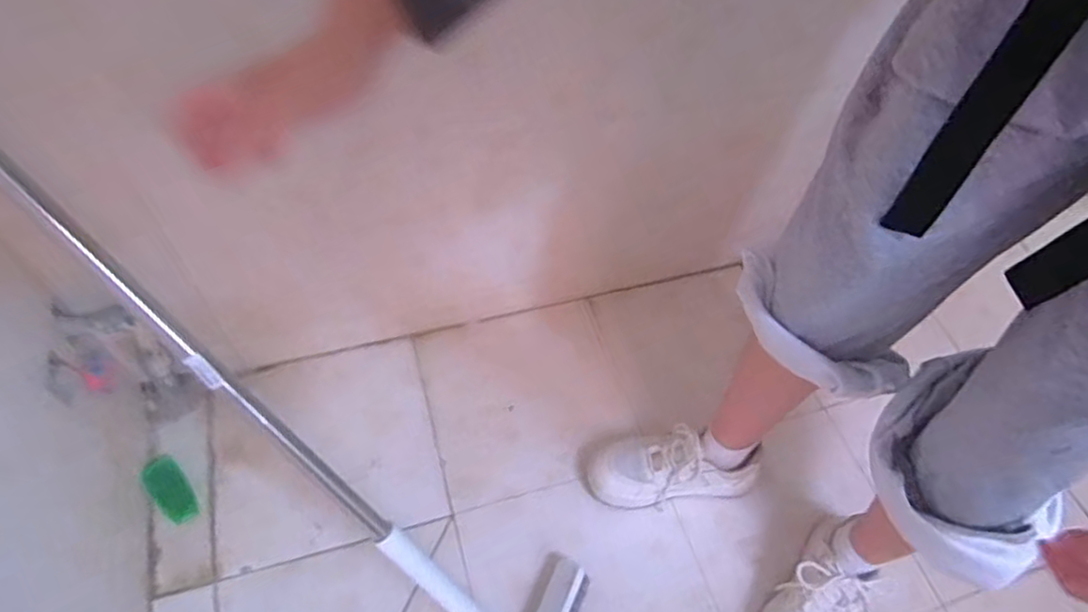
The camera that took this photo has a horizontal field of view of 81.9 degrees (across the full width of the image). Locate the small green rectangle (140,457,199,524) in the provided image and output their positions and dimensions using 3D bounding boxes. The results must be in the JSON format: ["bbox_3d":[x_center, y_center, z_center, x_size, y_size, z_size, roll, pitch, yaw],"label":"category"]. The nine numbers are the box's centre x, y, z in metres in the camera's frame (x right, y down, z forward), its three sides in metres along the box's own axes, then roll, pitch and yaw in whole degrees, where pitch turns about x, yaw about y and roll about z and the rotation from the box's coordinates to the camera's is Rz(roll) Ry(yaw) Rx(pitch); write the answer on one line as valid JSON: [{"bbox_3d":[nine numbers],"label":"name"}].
[{"bbox_3d":[-0.492,0.242,0.827,0.096,0.025,0.043,41,61,19],"label":"small green rectangle"}]

